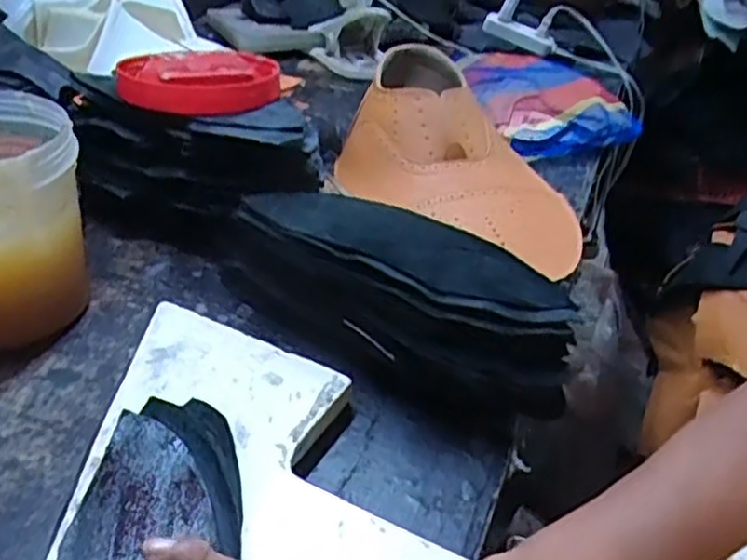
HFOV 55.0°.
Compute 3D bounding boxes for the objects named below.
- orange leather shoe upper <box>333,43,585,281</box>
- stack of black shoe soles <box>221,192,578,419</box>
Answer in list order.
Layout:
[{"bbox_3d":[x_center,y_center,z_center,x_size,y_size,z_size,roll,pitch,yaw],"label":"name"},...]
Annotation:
[{"bbox_3d":[0.085,-0.118,0.644,0.229,0.097,0.170,18,36,19],"label":"orange leather shoe upper"},{"bbox_3d":[0.009,0.010,0.462,0.239,0.085,0.085,24,39,26],"label":"stack of black shoe soles"}]

